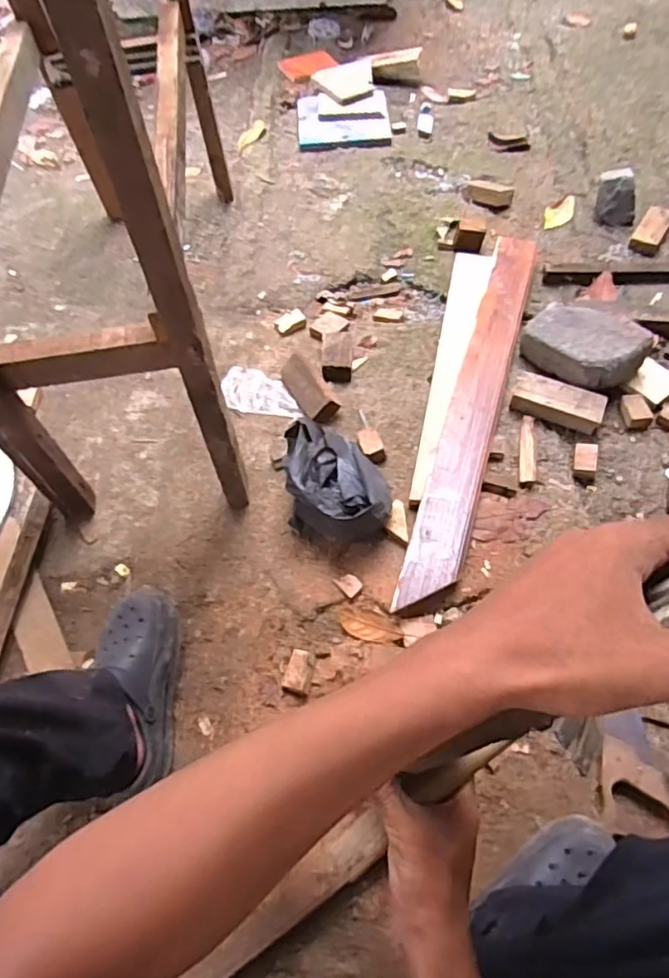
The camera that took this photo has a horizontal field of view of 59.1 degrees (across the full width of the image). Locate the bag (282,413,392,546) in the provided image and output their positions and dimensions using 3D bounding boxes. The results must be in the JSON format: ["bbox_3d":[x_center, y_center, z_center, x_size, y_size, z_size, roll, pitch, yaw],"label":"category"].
[{"bbox_3d":[0.007,-0.020,0.963,0.165,0.120,0.208,-1,59,4],"label":"bag"}]

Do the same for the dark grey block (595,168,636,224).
[{"bbox_3d":[0.640,-0.662,1.327,0.093,0.097,0.072,10,61,10],"label":"dark grey block"}]

